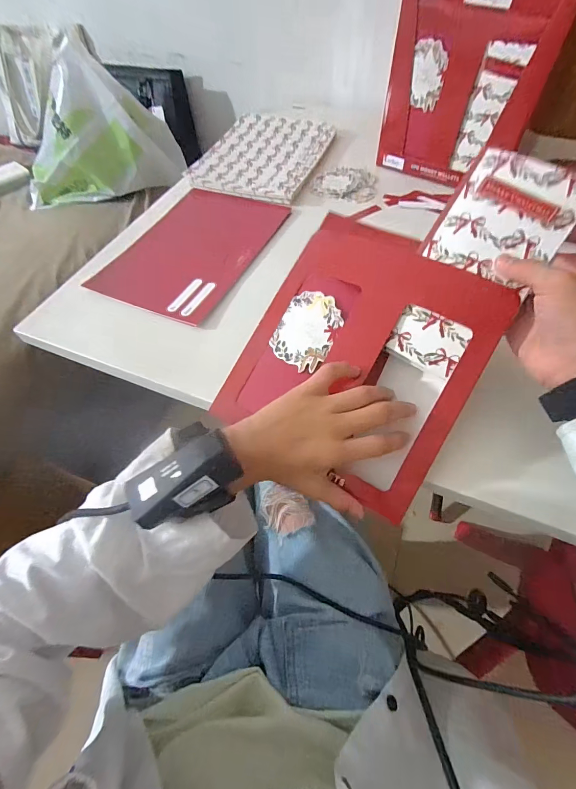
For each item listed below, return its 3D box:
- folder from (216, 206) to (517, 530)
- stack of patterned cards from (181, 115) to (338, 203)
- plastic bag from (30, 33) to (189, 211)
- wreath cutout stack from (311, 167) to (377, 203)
[{"bbox_3d":[0.060,-0.032,0.318,0.195,0.029,0.211,28,93,19],"label":"folder"},{"bbox_3d":[-0.040,-0.411,0.606,0.188,0.016,0.263,17,57,12],"label":"stack of patterned cards"},{"bbox_3d":[-0.385,-0.503,0.699,0.324,0.230,0.097,-18,56,-11],"label":"plastic bag"},{"bbox_3d":[0.089,-0.335,0.562,0.096,0.010,0.093,6,55,5],"label":"wreath cutout stack"}]

